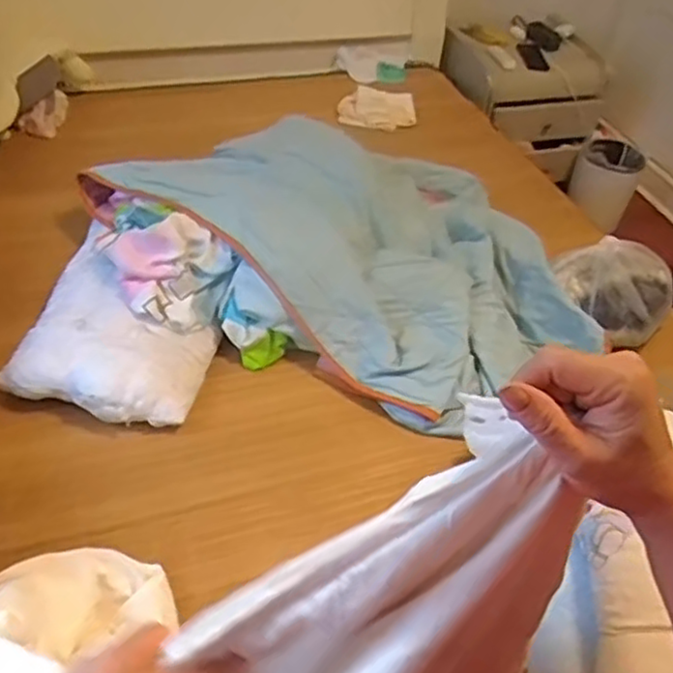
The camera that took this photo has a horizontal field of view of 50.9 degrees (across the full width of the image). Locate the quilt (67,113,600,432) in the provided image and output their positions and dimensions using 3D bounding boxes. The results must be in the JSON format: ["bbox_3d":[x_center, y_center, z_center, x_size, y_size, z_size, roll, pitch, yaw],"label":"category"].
[{"bbox_3d":[0.054,-0.234,1.497,0.940,0.161,0.675,35,51,26],"label":"quilt"}]

